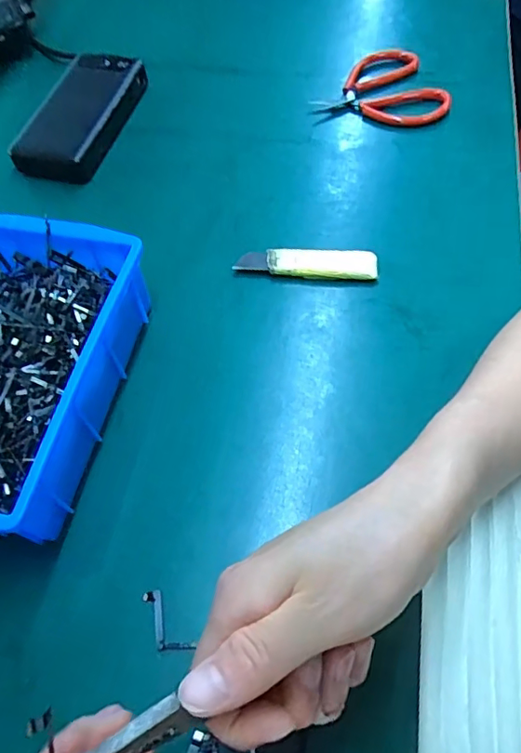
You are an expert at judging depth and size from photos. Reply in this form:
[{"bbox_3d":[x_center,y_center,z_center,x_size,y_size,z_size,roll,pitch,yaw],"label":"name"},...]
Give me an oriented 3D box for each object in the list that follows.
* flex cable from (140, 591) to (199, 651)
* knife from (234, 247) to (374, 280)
[{"bbox_3d":[-0.053,0.134,0.290,0.016,0.004,0.040,-36,63,-17],"label":"flex cable"},{"bbox_3d":[0.035,-0.086,0.408,0.104,0.012,0.025,4,59,6],"label":"knife"}]

